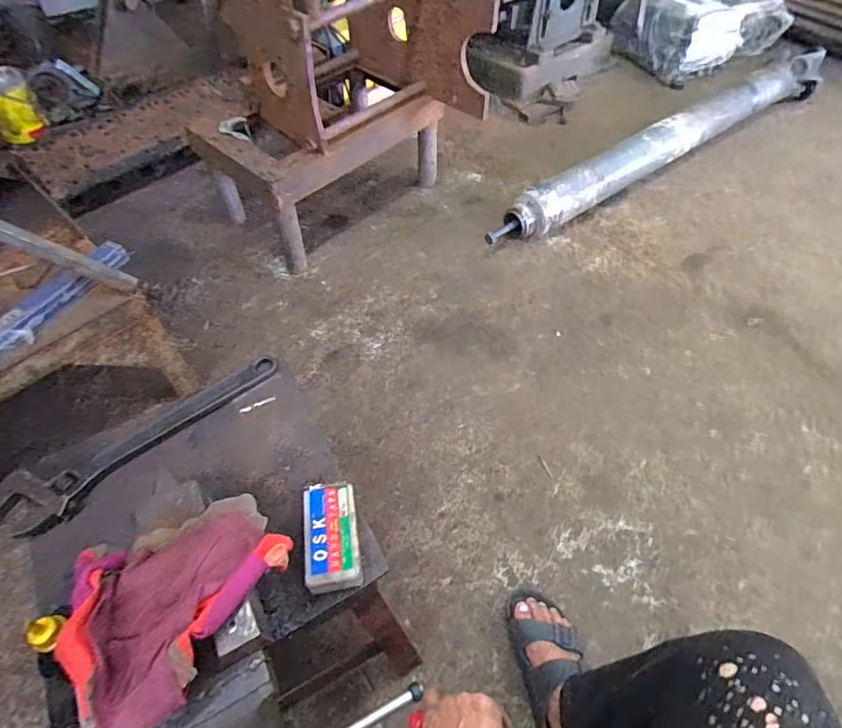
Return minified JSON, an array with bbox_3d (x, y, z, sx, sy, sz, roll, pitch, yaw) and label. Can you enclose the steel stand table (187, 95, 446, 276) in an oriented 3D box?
[{"bbox_3d":[-0.279,-0.610,1.454,0.603,0.282,0.365,-38,61,-25],"label":"steel stand table"}]

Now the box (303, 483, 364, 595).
[{"bbox_3d":[-0.102,0.192,0.568,0.059,0.026,0.118,-8,53,-6],"label":"box"}]

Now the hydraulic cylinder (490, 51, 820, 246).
[{"bbox_3d":[0.823,-0.719,1.625,1.530,0.150,0.118,-29,58,-20],"label":"hydraulic cylinder"}]

